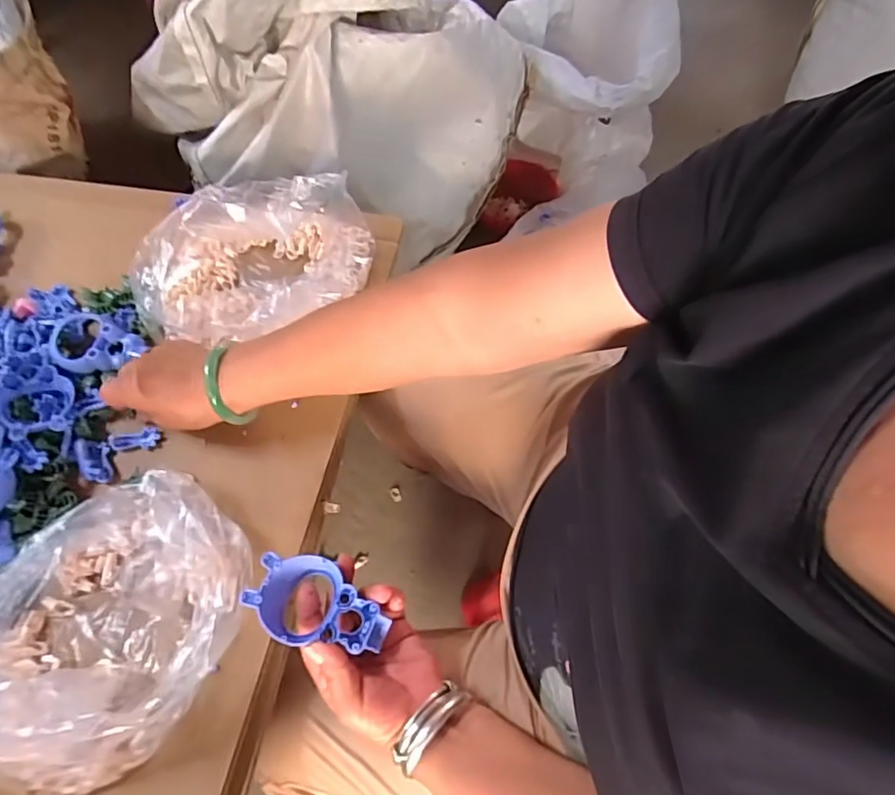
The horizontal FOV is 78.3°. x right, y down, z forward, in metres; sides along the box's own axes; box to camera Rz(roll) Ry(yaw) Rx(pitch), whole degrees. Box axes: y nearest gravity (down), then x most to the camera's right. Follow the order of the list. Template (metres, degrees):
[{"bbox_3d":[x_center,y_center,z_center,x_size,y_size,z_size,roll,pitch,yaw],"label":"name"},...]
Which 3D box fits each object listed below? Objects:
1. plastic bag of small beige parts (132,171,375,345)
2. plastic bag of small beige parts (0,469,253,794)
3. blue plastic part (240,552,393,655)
[{"bbox_3d":[-0.177,-0.133,0.524,0.221,0.105,0.155,-18,63,-7],"label":"plastic bag of small beige parts"},{"bbox_3d":[-0.253,0.165,0.401,0.215,0.063,0.189,-26,65,-11],"label":"plastic bag of small beige parts"},{"bbox_3d":[-0.094,0.150,0.399,0.097,0.026,0.059,20,65,12],"label":"blue plastic part"}]

